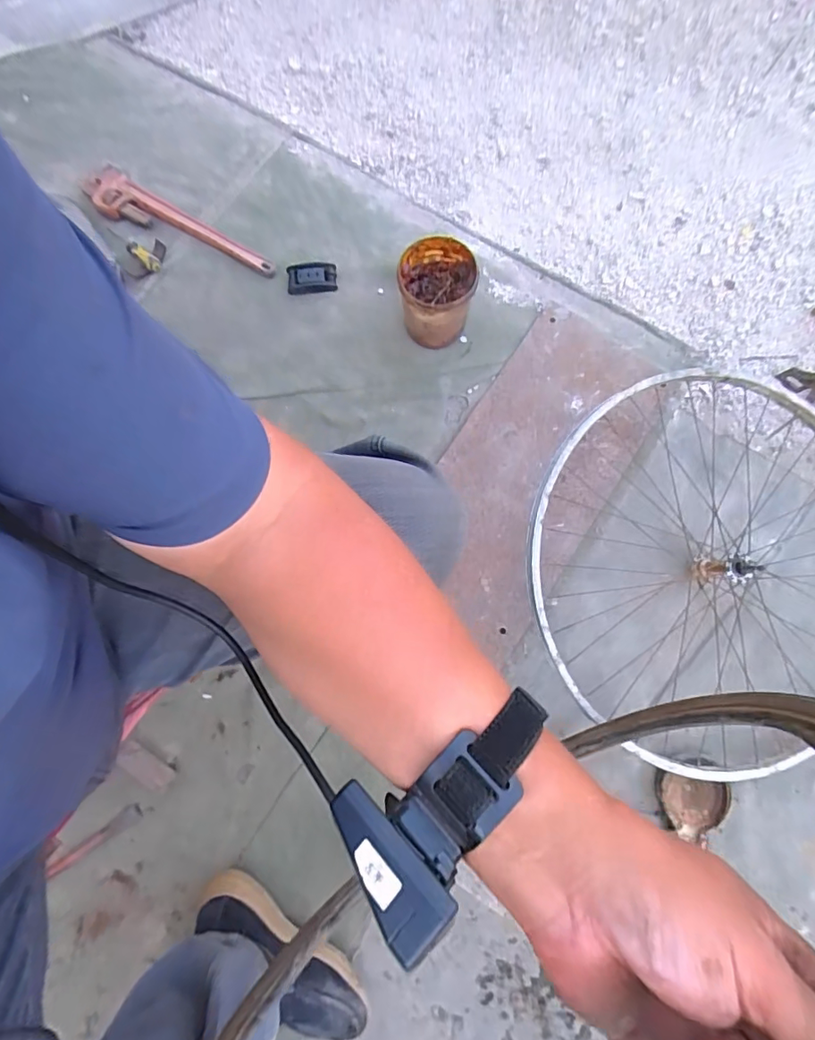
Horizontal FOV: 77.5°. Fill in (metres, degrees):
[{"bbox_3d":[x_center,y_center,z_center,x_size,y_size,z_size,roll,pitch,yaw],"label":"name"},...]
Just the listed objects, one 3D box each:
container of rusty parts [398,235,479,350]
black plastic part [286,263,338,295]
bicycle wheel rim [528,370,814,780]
[{"bbox_3d":[0.045,-0.370,0.840,0.121,0.122,0.133,9,79,1],"label":"container of rusty parts"},{"bbox_3d":[-0.173,-0.436,0.916,0.089,0.029,0.045,1,79,-1],"label":"black plastic part"},{"bbox_3d":[0.459,0.055,0.745,0.566,0.122,0.556,0,79,-1],"label":"bicycle wheel rim"}]

